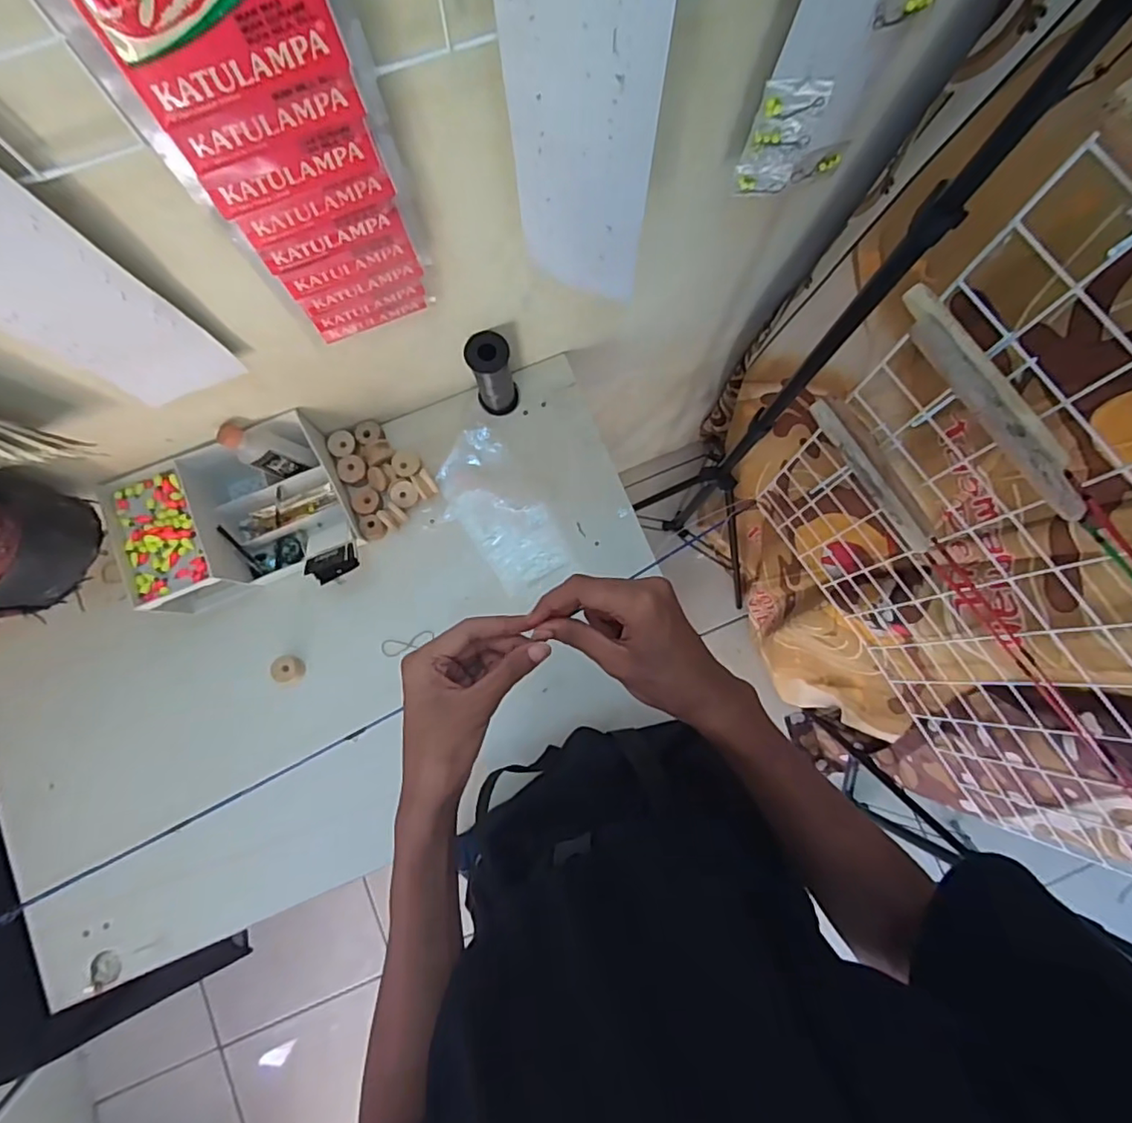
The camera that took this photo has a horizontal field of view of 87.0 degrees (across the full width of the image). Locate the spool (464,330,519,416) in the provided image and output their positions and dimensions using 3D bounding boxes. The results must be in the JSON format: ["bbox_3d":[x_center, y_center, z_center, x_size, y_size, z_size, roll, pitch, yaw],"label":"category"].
[{"bbox_3d":[-0.087,-0.222,0.708,0.049,0.116,0.048,0,81,0],"label":"spool"}]

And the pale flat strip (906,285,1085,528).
[{"bbox_3d":[0.323,-0.123,0.449,0.037,0.017,0.202,-33,83,-5],"label":"pale flat strip"}]

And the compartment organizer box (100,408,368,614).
[{"bbox_3d":[-0.370,-0.044,0.690,0.239,0.100,0.179,-19,82,-3],"label":"compartment organizer box"}]

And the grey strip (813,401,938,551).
[{"bbox_3d":[0.326,-0.094,0.628,0.036,0.022,0.188,-31,82,-4],"label":"grey strip"}]

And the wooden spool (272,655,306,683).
[{"bbox_3d":[-0.325,0.126,0.701,0.029,0.031,0.031,0,81,0],"label":"wooden spool"}]

